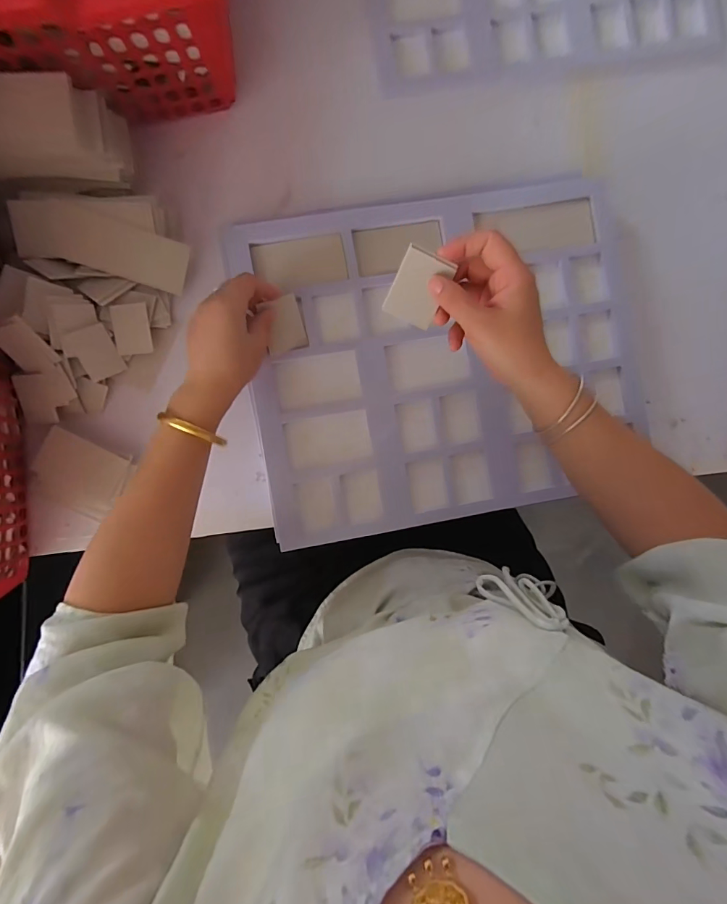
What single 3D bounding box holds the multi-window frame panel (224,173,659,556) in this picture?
[{"bbox_3d":[0.091,-0.106,0.459,0.423,0.024,0.349,-11,87,-3],"label":"multi-window frame panel"}]

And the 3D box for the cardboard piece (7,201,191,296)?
[{"bbox_3d":[-0.278,-0.222,0.444,0.166,0.004,0.062,10,105,-14],"label":"cardboard piece"}]

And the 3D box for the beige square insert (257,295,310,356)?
[{"bbox_3d":[-0.083,-0.135,0.438,0.041,0.007,0.053,-20,109,-14],"label":"beige square insert"}]

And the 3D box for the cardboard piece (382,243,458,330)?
[{"bbox_3d":[0.047,-0.136,0.346,0.042,0.004,0.056,23,113,-8],"label":"cardboard piece"}]

